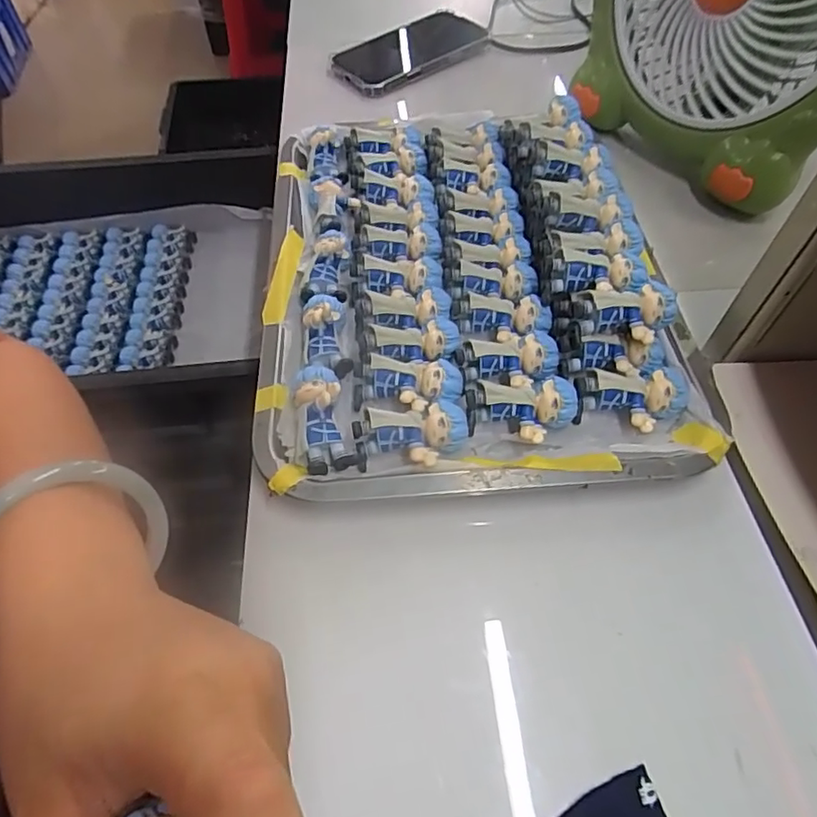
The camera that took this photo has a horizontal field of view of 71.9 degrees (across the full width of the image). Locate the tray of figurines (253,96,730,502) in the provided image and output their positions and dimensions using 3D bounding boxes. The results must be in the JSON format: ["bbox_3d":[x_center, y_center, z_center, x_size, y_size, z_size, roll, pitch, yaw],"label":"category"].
[{"bbox_3d":[0.030,-0.100,0.372,0.250,0.047,0.331,-5,56,-3],"label":"tray of figurines"}]

